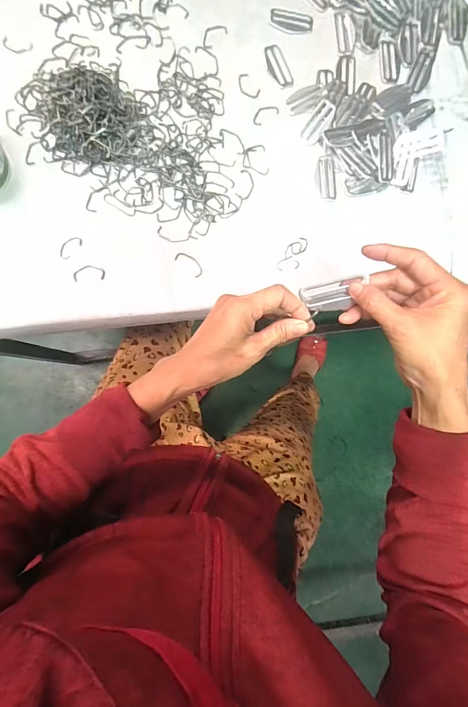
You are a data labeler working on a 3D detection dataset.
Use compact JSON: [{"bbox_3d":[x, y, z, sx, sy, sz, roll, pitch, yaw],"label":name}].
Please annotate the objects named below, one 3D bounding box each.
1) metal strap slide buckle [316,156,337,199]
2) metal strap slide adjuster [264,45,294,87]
[{"bbox_3d":[0.120,-0.230,0.469,0.026,0.004,0.058,-6,86,-7],"label":"metal strap slide buckle"},{"bbox_3d":[0.058,-0.380,0.472,0.025,0.004,0.059,-22,88,-8],"label":"metal strap slide adjuster"}]

